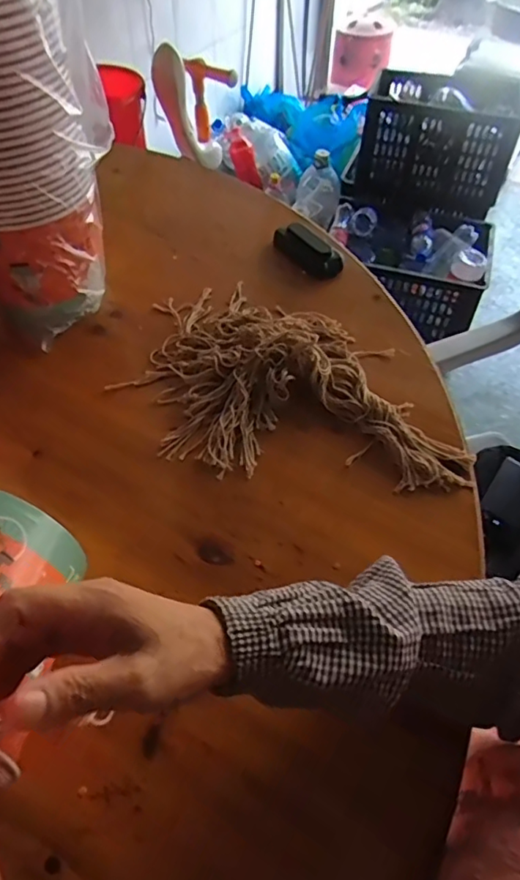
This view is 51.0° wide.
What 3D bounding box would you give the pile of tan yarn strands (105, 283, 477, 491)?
[{"bbox_3d":[0.040,-0.071,0.581,0.361,0.035,0.254,9,52,6],"label":"pile of tan yarn strands"}]

